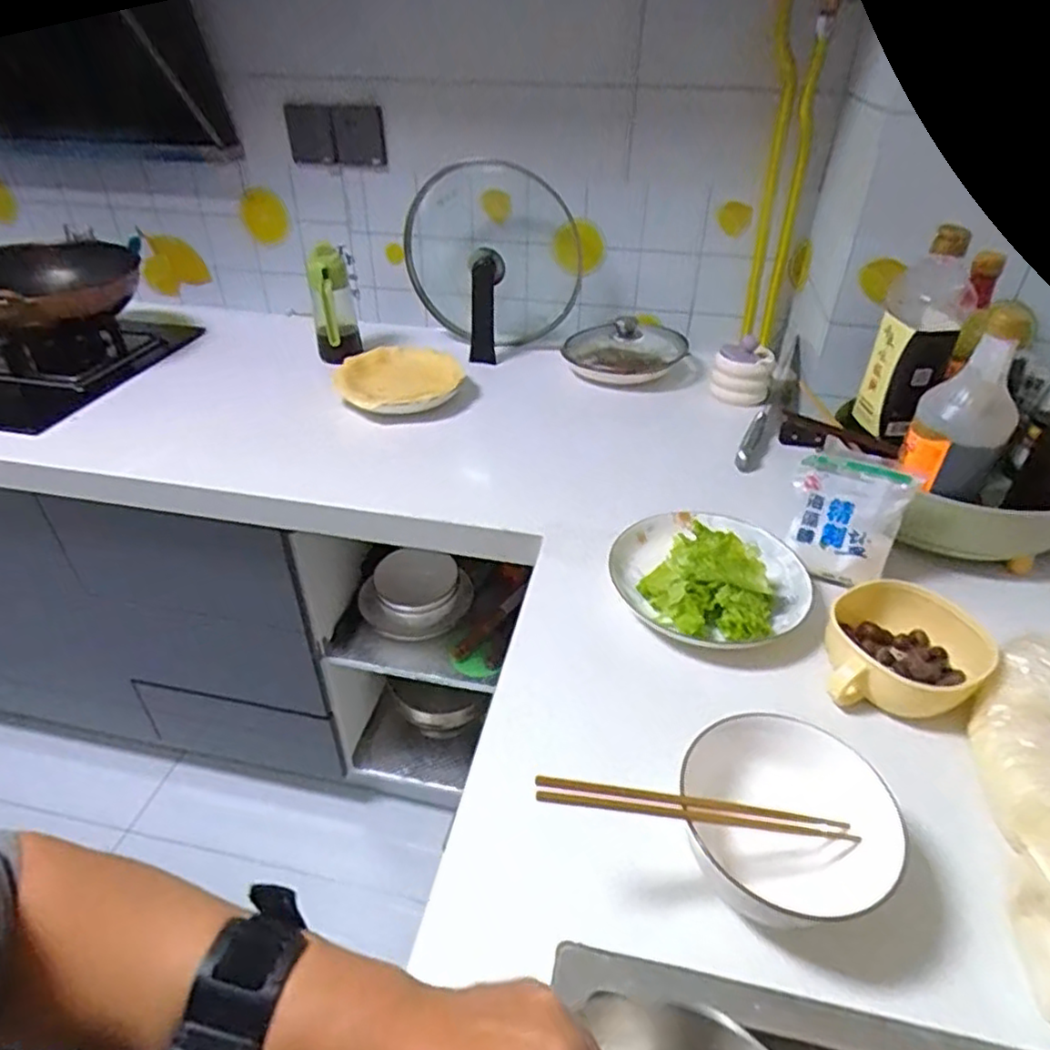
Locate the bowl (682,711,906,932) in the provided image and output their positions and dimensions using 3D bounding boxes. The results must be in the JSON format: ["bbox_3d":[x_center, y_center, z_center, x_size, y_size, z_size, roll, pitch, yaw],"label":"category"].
[{"bbox_3d":[0.190,0.203,0.482,0.132,0.060,0.122,1,37,0],"label":"bowl"}]

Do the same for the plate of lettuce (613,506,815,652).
[{"bbox_3d":[0.189,0.037,0.688,0.186,0.075,0.166,29,45,32],"label":"plate of lettuce"}]

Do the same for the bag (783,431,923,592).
[{"bbox_3d":[0.334,-0.011,0.705,0.107,0.117,0.073,21,41,25],"label":"bag"}]

